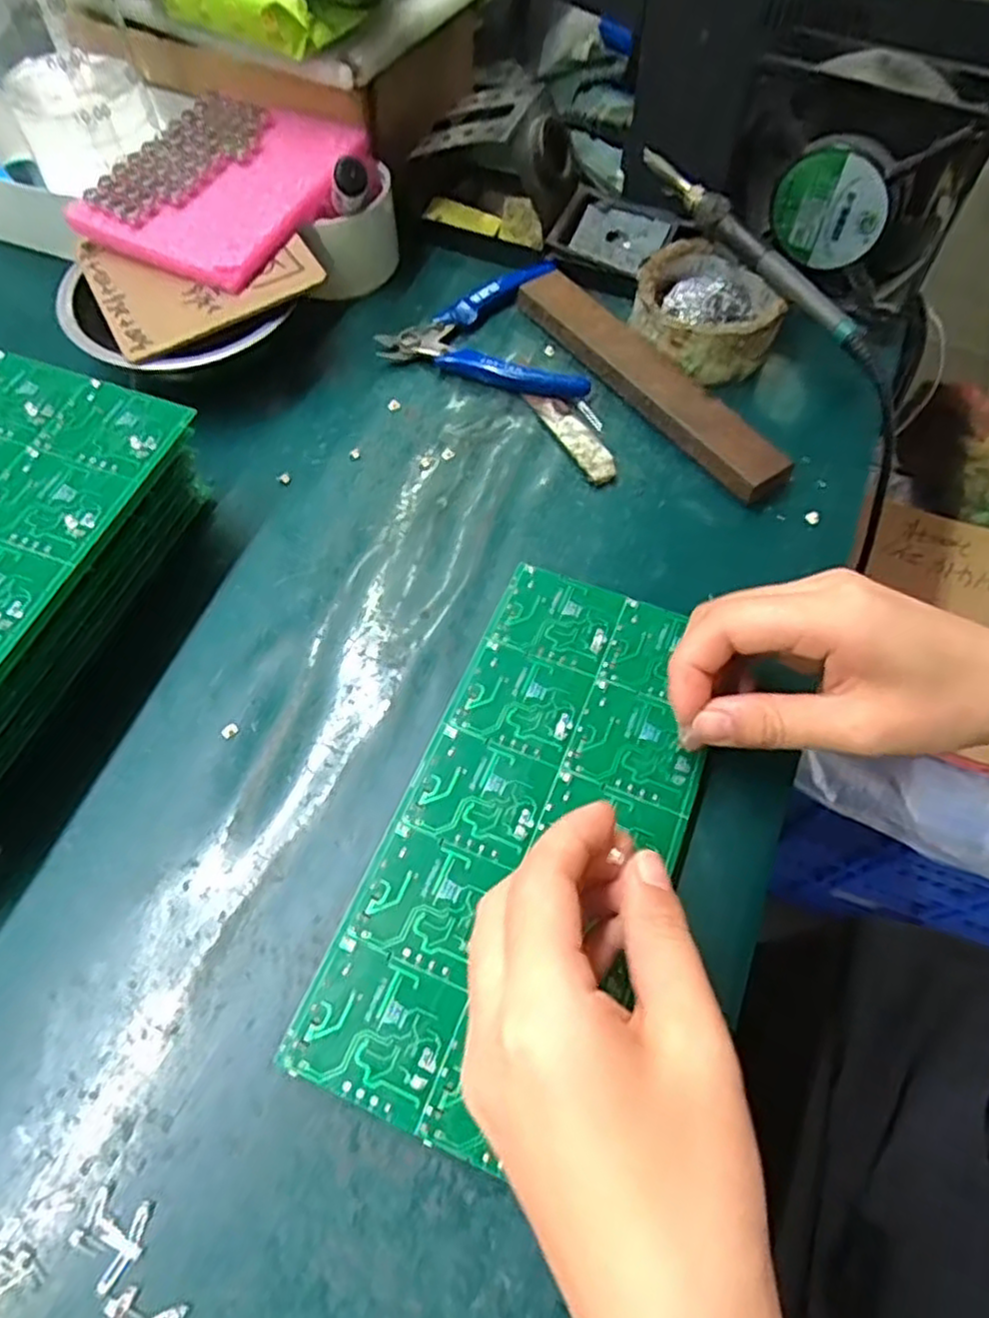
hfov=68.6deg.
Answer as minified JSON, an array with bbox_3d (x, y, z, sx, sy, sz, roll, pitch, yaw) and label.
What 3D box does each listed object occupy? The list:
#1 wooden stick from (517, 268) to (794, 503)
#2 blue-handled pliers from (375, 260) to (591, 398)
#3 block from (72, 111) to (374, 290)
[{"bbox_3d":[0.085,-0.160,0.404,0.032,0.016,0.198,-31,66,-16],"label":"wooden stick"},{"bbox_3d":[0.004,-0.205,0.435,0.123,0.012,0.102,15,62,8],"label":"blue-handled pliers"},{"bbox_3d":[-0.147,-0.270,0.413,0.108,0.014,0.144,28,65,14],"label":"block"}]

